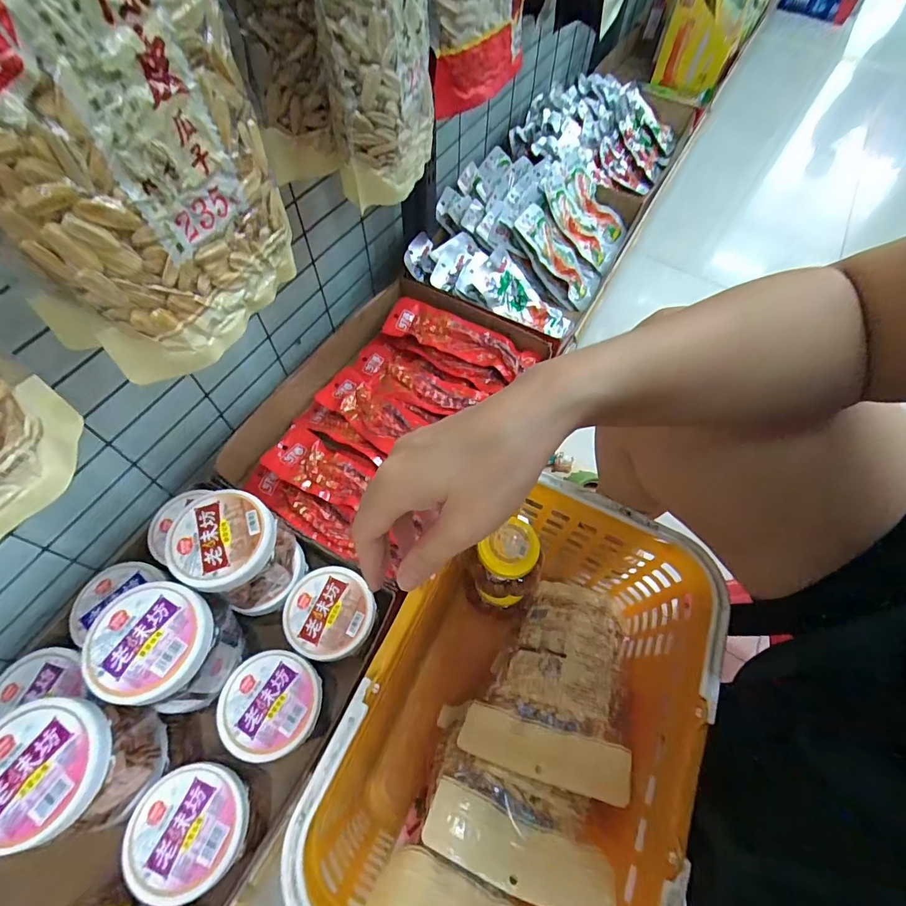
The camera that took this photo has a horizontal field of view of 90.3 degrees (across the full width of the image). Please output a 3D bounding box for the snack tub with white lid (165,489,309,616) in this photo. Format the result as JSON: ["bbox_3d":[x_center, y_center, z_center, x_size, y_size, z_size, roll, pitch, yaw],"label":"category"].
[{"bbox_3d":[-0.202,0.095,0.429,0.091,0.089,0.086,2,61,-3],"label":"snack tub with white lid"}]

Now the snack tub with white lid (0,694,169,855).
[{"bbox_3d":[-0.291,0.237,0.344,0.094,0.084,0.085,4,61,-2],"label":"snack tub with white lid"}]

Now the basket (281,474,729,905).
[{"bbox_3d":[0.071,0.287,0.519,0.289,0.269,0.438,27,63,11],"label":"basket"}]

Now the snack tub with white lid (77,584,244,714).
[{"bbox_3d":[-0.242,0.168,0.387,0.084,0.088,0.091,2,61,-3],"label":"snack tub with white lid"}]

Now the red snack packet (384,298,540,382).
[{"bbox_3d":[0.014,-0.173,0.693,0.239,0.036,0.069,22,62,8],"label":"red snack packet"}]

